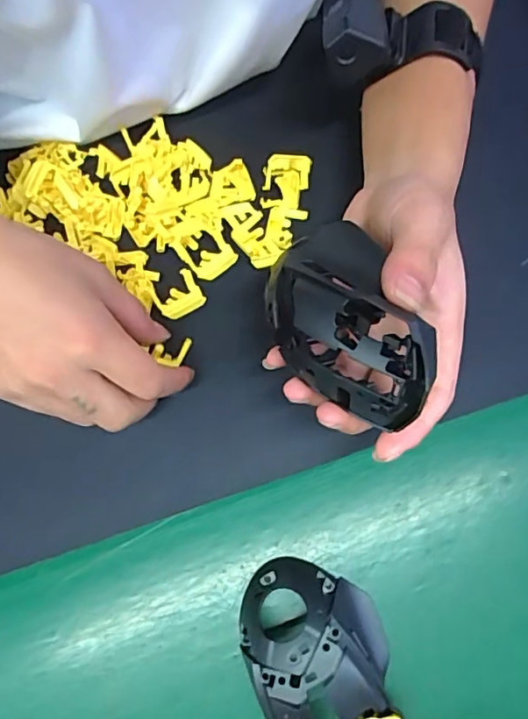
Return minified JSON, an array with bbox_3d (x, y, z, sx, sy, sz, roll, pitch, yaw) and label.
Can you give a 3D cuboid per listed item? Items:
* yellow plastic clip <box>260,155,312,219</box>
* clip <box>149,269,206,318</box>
[{"bbox_3d":[0.014,-0.114,0.358,0.030,0.005,0.043,5,77,5],"label":"yellow plastic clip"},{"bbox_3d":[-0.054,-0.040,0.339,0.028,0.008,0.024,-29,76,-4],"label":"clip"}]

